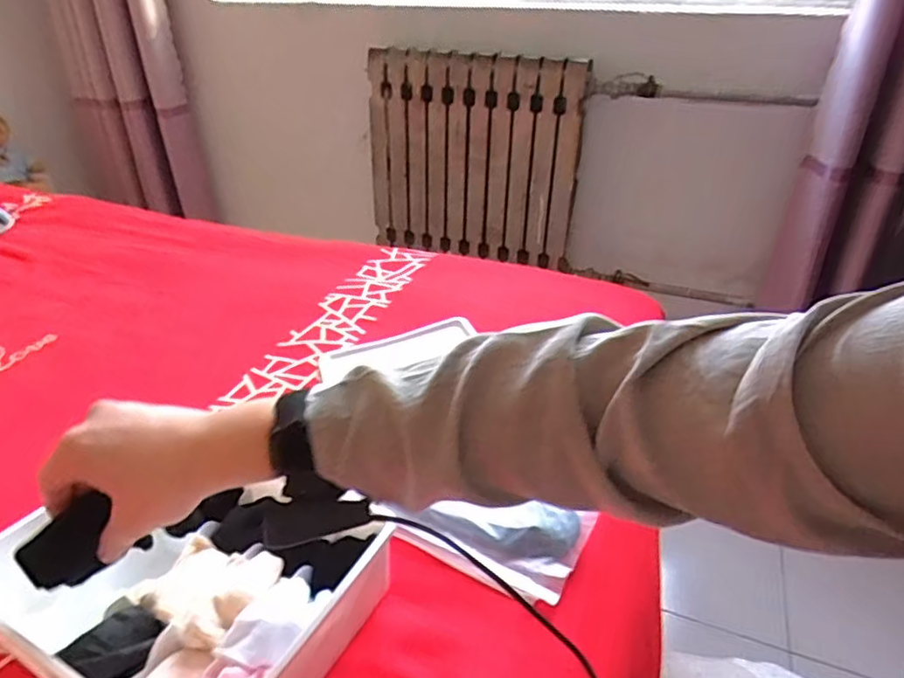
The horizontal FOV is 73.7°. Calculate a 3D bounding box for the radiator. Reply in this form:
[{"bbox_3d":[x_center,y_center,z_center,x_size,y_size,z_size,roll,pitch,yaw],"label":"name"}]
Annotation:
[{"bbox_3d":[0.058,-0.459,1.611,0.563,0.538,0.157,2,31,2],"label":"radiator"}]

